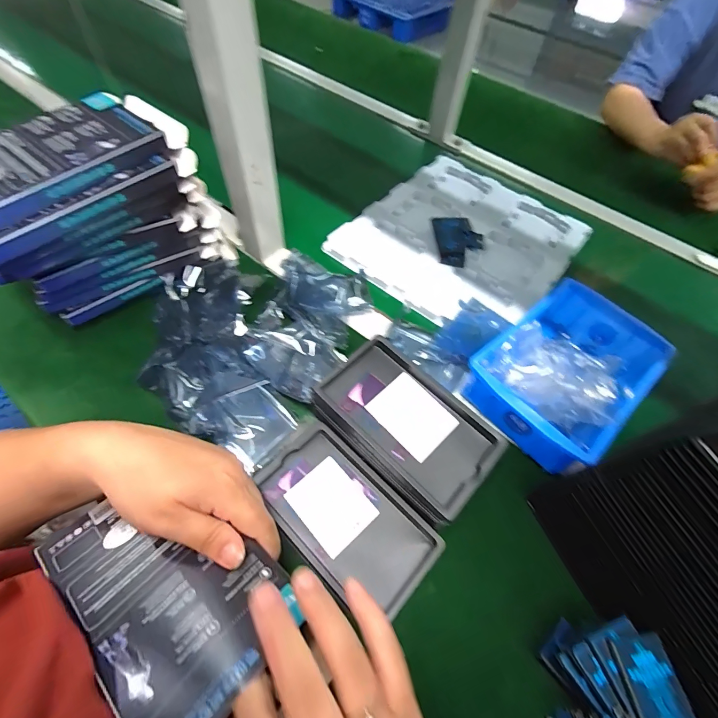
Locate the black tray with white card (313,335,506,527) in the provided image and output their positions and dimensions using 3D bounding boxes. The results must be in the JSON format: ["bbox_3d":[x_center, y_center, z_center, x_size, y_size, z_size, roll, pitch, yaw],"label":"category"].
[{"bbox_3d":[0.045,0.055,0.329,0.155,0.019,0.100,39,64,18],"label":"black tray with white card"}]

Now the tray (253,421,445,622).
[{"bbox_3d":[-0.016,0.146,0.327,0.158,0.032,0.095,39,64,18],"label":"tray"}]

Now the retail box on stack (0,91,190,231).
[{"bbox_3d":[-0.250,-0.174,0.303,0.090,0.022,0.184,37,63,17],"label":"retail box on stack"}]

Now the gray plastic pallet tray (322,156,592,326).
[{"bbox_3d":[0.156,-0.184,0.527,0.270,0.018,0.321,38,63,17],"label":"gray plastic pallet tray"}]

